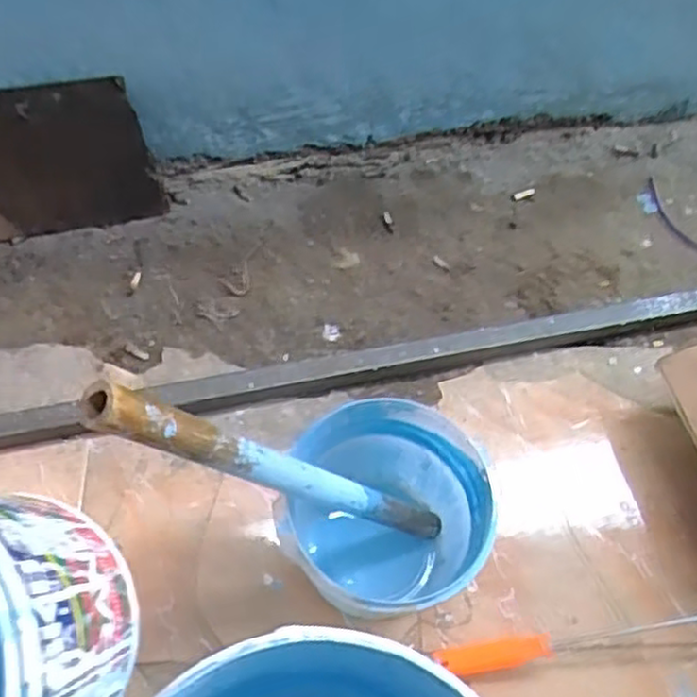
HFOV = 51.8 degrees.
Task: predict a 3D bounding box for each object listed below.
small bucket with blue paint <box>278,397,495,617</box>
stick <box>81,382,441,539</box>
[{"bbox_3d":[0.032,0.195,0.800,0.211,0.198,0.205,1,61,-3],"label":"small bucket with blue paint"},{"bbox_3d":[-0.041,0.127,0.691,0.038,0.478,0.031,-22,56,29],"label":"stick"}]

